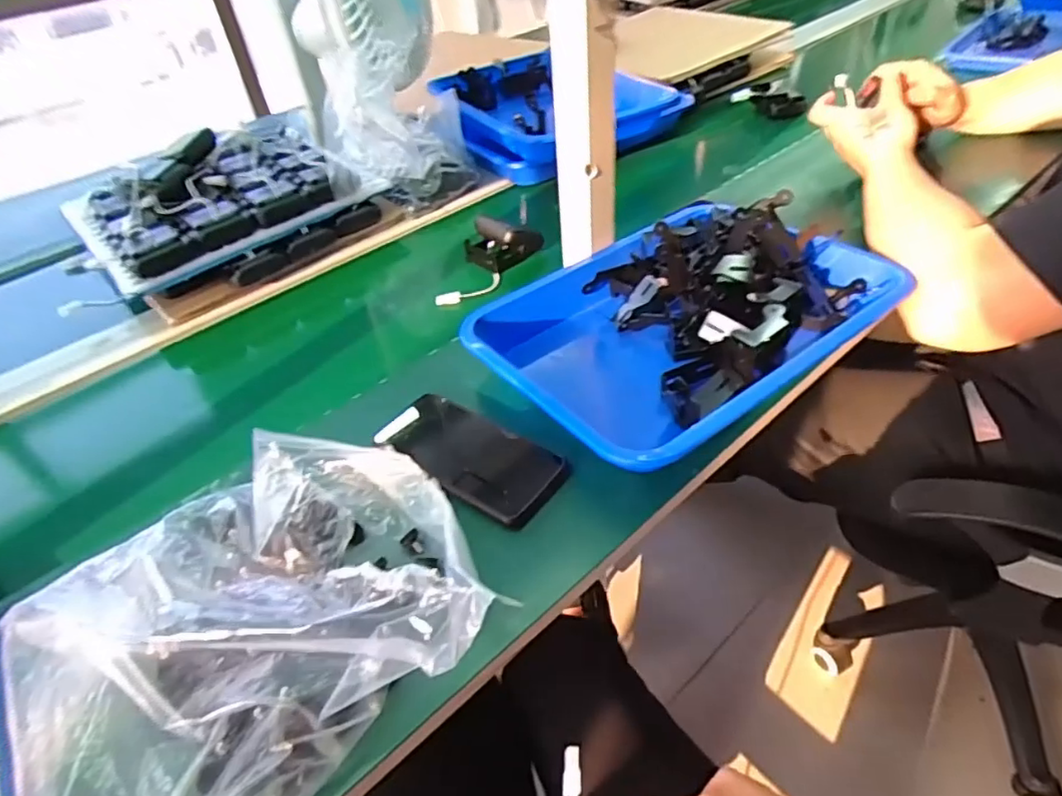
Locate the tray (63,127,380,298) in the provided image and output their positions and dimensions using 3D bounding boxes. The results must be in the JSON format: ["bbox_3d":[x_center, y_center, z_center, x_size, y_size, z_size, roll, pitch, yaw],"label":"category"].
[{"bbox_3d":[-0.406,-0.252,0.795,0.264,0.105,0.303,31,55,33],"label":"tray"}]

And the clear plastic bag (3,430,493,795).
[{"bbox_3d":[-0.178,0.135,0.390,0.291,0.080,0.254,-31,48,-23],"label":"clear plastic bag"}]

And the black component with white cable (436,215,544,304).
[{"bbox_3d":[-0.051,-0.165,0.736,0.085,0.057,0.124,14,47,21],"label":"black component with white cable"}]

